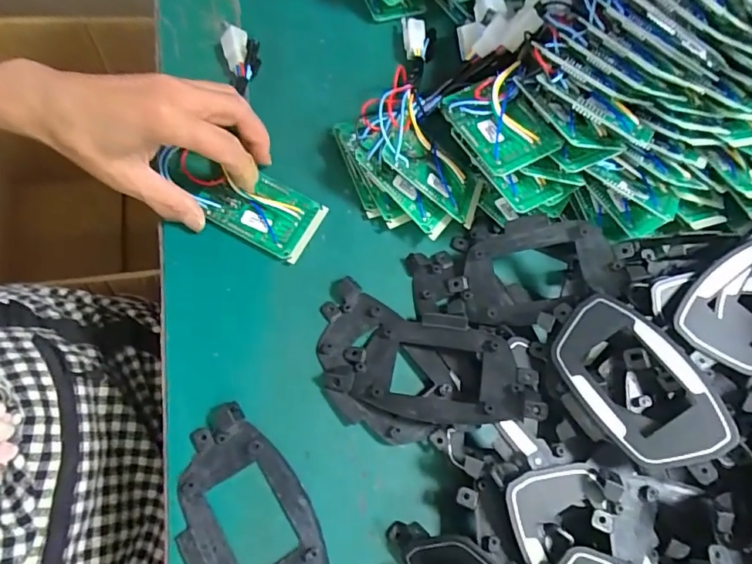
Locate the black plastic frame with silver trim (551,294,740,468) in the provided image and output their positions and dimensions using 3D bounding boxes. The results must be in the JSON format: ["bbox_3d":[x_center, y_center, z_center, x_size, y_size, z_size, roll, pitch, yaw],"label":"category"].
[{"bbox_3d":[0.148,0.057,0.292,0.068,0.008,0.102,-32,62,0],"label":"black plastic frame with silver trim"}]

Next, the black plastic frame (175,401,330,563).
[{"bbox_3d":[-0.075,0.135,0.292,0.069,0.012,0.124,-26,75,-16],"label":"black plastic frame"}]

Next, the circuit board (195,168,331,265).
[{"bbox_3d":[-0.078,-0.050,0.356,0.075,0.013,0.048,26,71,8],"label":"circuit board"}]

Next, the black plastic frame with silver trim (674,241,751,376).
[{"bbox_3d":[0.224,0.011,0.299,0.100,0.013,0.058,-34,77,-18],"label":"black plastic frame with silver trim"}]

